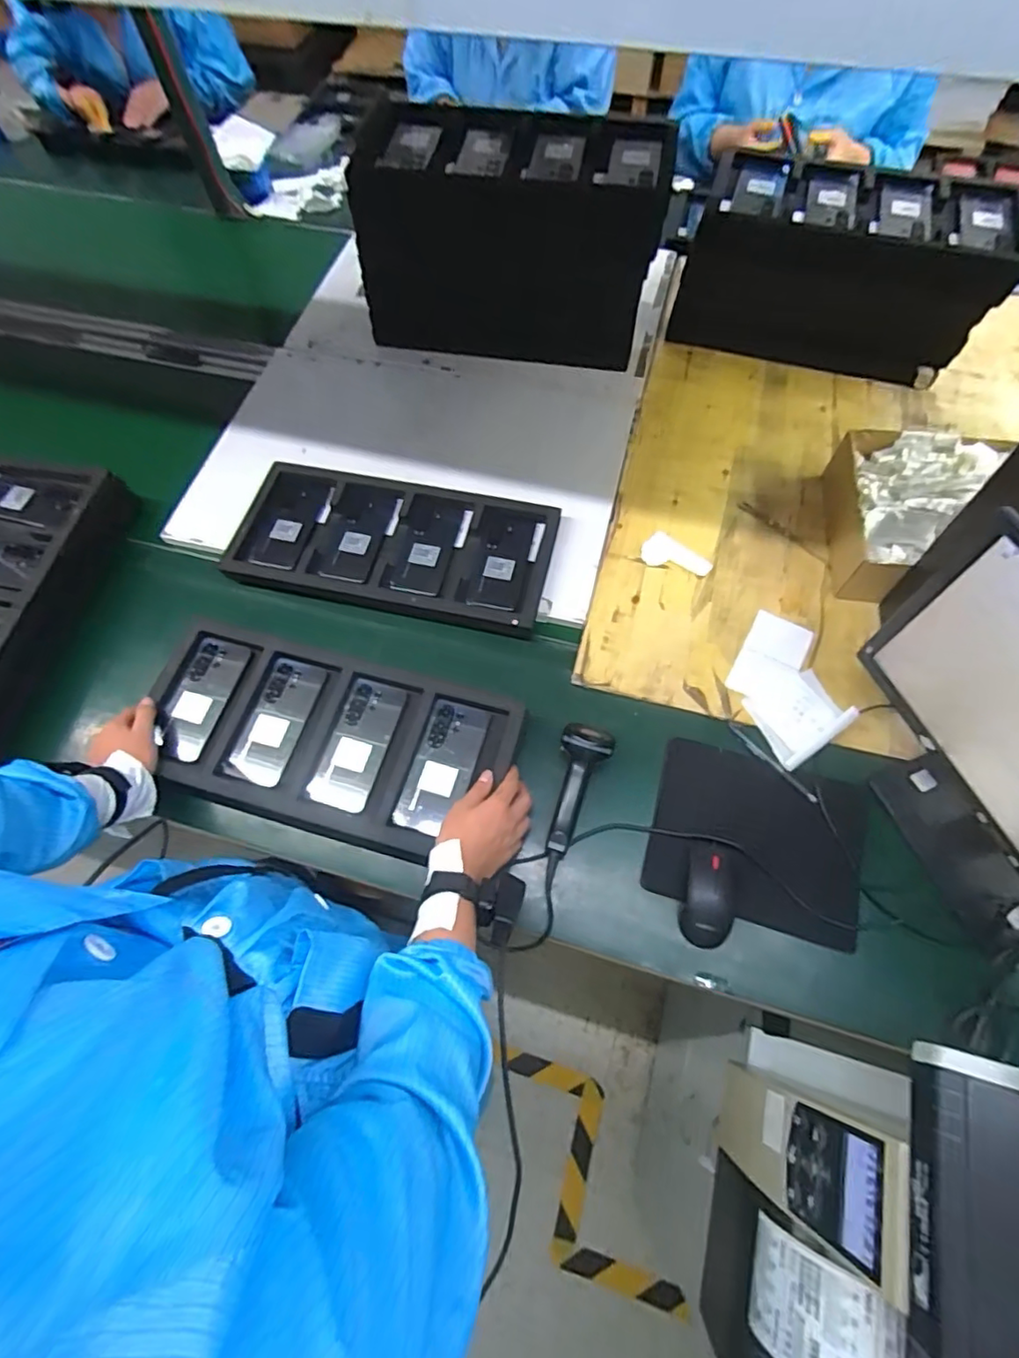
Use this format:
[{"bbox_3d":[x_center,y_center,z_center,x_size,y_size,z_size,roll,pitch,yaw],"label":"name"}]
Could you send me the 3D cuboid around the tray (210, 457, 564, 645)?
[{"bbox_3d":[-0.179,-0.209,0.899,0.485,0.038,0.229,12,67,7],"label":"tray"}]

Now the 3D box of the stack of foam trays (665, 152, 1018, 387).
[{"bbox_3d":[0.545,-0.698,0.998,0.490,0.218,0.203,14,67,8],"label":"stack of foam trays"}]

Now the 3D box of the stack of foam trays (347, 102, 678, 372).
[{"bbox_3d":[0.005,-0.760,1.016,0.498,0.269,0.238,13,67,8],"label":"stack of foam trays"}]

